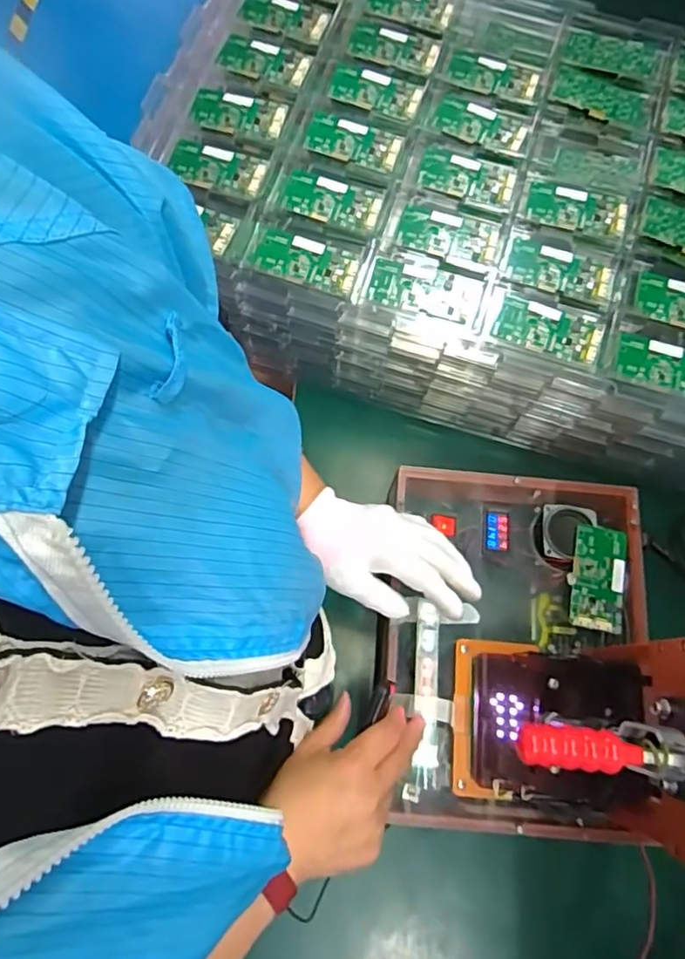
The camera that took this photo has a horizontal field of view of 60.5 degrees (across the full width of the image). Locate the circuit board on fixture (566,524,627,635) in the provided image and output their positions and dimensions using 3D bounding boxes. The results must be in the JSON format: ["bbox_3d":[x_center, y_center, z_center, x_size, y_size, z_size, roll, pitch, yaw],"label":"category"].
[{"bbox_3d":[0.235,0.090,0.538,0.049,0.007,0.094,12,73,2],"label":"circuit board on fixture"}]

